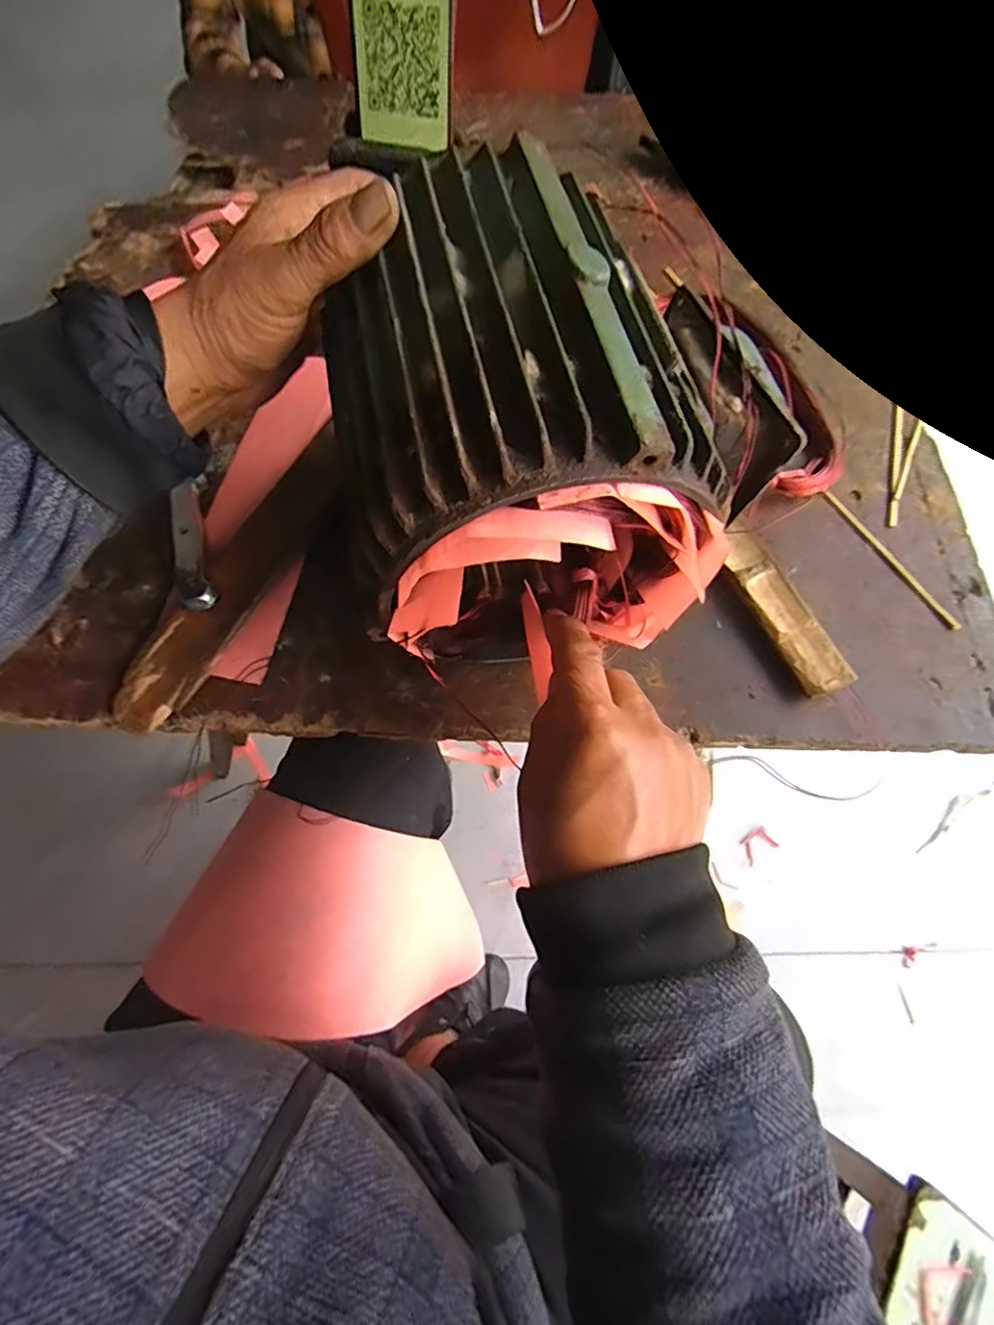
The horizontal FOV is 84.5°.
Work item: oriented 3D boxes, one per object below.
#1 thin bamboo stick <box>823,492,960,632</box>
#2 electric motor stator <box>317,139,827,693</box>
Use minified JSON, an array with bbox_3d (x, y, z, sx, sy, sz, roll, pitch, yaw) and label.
[{"bbox_3d":[0.275,-0.074,0.383,0.007,0.004,0.125,-28,71,-12],"label":"thin bamboo stick"},{"bbox_3d":[0.013,-0.117,0.288,0.155,0.151,0.199,-11,68,-6],"label":"electric motor stator"}]

